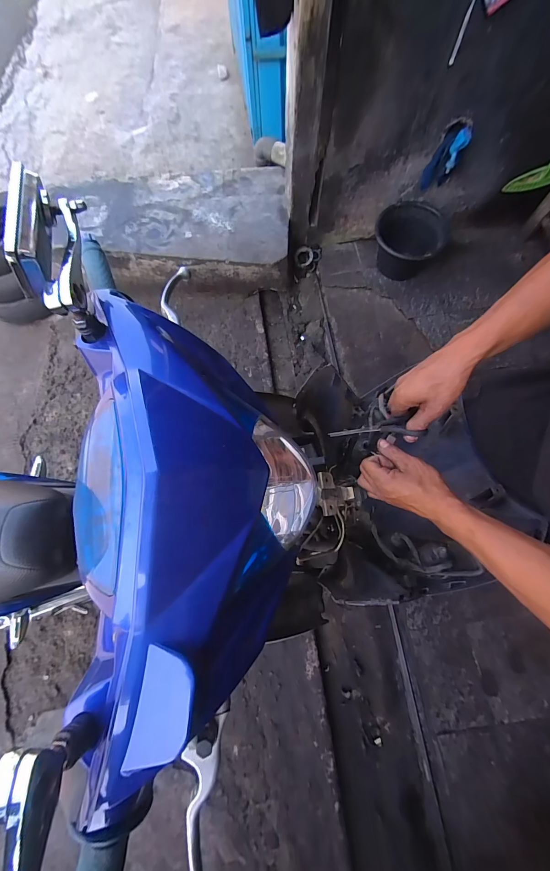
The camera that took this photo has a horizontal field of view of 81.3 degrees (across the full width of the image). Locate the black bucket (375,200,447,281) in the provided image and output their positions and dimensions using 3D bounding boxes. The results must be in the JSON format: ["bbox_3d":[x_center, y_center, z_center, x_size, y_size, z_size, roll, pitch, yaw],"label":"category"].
[{"bbox_3d":[0.557,-0.817,1.385,0.267,0.200,0.274,0,75,0],"label":"black bucket"}]

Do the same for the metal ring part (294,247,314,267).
[{"bbox_3d":[0.135,-0.827,1.480,0.089,0.009,0.082,-5,111,-14],"label":"metal ring part"}]

